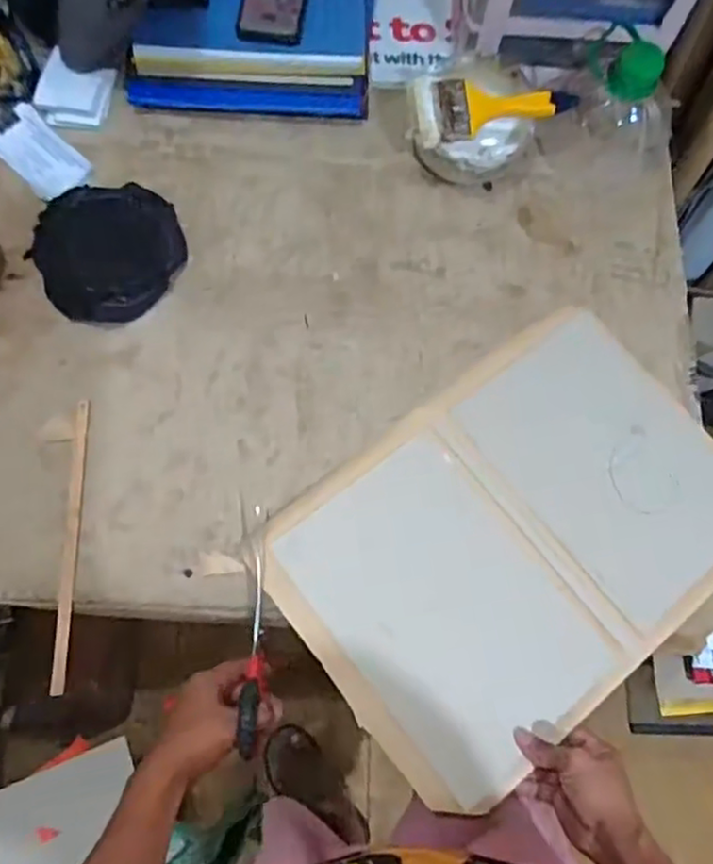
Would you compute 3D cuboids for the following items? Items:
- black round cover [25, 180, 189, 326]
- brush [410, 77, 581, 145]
[{"bbox_3d":[-0.282,-0.211,0.743,0.162,0.019,0.166,1,73,-2],"label":"black round cover"},{"bbox_3d":[0.159,-0.377,0.739,0.189,0.022,0.068,-13,74,-6],"label":"brush"}]

